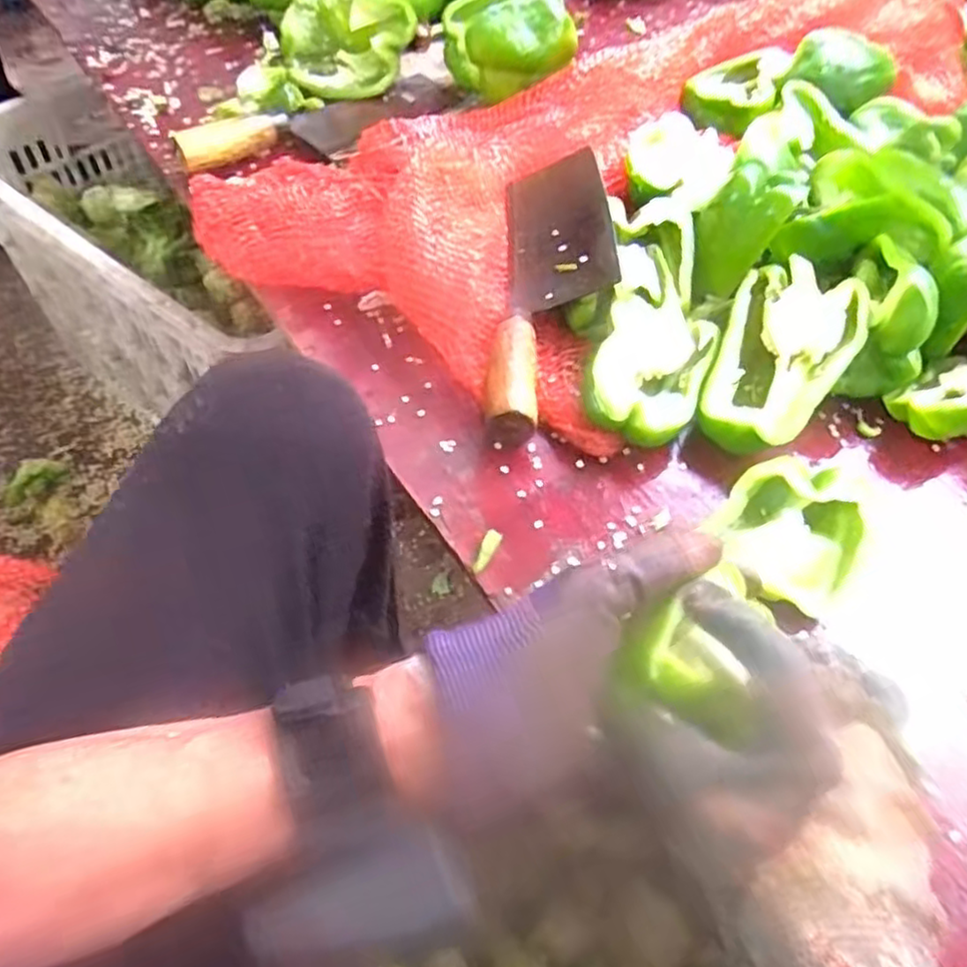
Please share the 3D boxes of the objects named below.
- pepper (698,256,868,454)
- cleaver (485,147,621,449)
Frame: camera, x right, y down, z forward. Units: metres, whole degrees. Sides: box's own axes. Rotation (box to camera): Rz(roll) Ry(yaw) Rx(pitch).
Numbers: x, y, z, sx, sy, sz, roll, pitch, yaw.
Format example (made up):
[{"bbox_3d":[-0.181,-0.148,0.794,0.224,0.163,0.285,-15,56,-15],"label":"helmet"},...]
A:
[{"bbox_3d":[0.186,-0.076,0.440,0.077,0.046,0.130,20,75,22],"label":"pepper"},{"bbox_3d":[0.052,-0.144,0.489,0.082,0.027,0.264,-8,51,20],"label":"cleaver"}]

